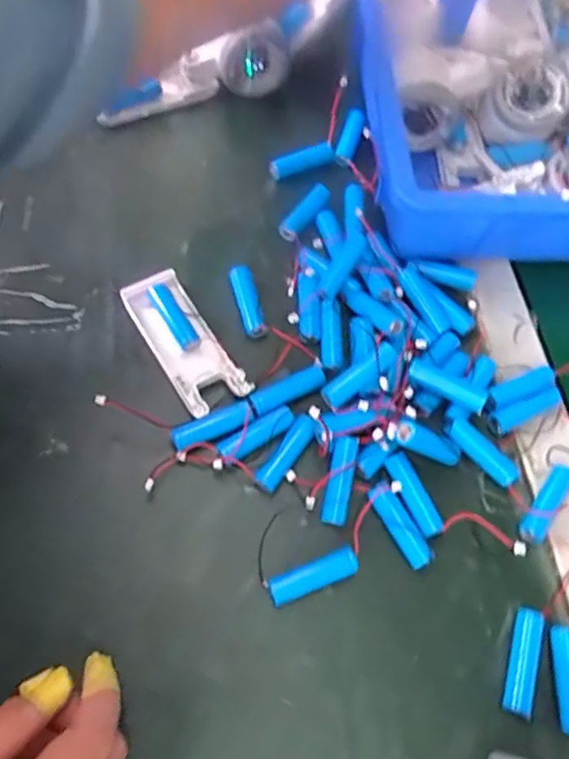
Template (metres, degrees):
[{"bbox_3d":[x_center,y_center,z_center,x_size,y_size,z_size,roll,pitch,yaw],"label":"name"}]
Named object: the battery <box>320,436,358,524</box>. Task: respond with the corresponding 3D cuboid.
[{"bbox_3d":[0.032,0.058,0.348,0.014,0.015,0.051,12,82,3],"label":"battery"}]

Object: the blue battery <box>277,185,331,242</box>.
[{"bbox_3d":[0.015,-0.125,0.451,0.017,0.010,0.051,36,80,15],"label":"blue battery"}]

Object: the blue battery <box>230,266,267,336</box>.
[{"bbox_3d":[-0.025,-0.053,0.411,0.014,0.013,0.052,-12,63,-10],"label":"blue battery"}]

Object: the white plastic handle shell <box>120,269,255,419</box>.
[{"bbox_3d":[-0.065,-0.025,0.389,0.041,0.014,0.103,-29,67,-18],"label":"white plastic handle shell"}]

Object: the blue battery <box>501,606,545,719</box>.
[{"bbox_3d":[0.126,0.150,0.322,0.015,0.015,0.053,21,62,8],"label":"blue battery"}]

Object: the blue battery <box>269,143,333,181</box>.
[{"bbox_3d":[0.014,-0.170,0.471,0.052,0.011,0.013,-20,64,-14],"label":"blue battery"}]

